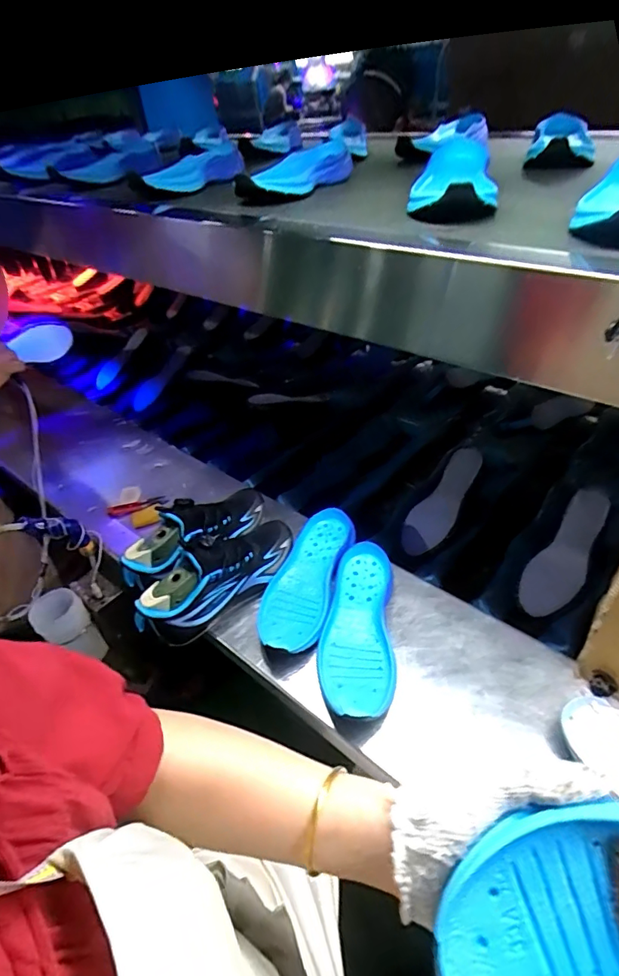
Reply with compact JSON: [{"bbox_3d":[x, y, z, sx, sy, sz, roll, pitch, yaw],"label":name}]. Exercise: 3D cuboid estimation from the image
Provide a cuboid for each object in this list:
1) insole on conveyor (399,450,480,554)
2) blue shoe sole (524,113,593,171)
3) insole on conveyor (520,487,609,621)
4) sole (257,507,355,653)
[{"bbox_3d":[0.223,0.022,0.800,0.065,0.013,0.208,29,77,32],"label":"insole on conveyor"},{"bbox_3d":[0.392,-0.544,0.749,0.090,0.045,0.235,12,49,13],"label":"blue shoe sole"},{"bbox_3d":[0.378,0.094,0.703,0.069,0.013,0.207,28,79,32],"label":"insole on conveyor"},{"bbox_3d":[-0.004,0.115,0.657,0.085,0.040,0.230,13,37,14],"label":"sole"}]

